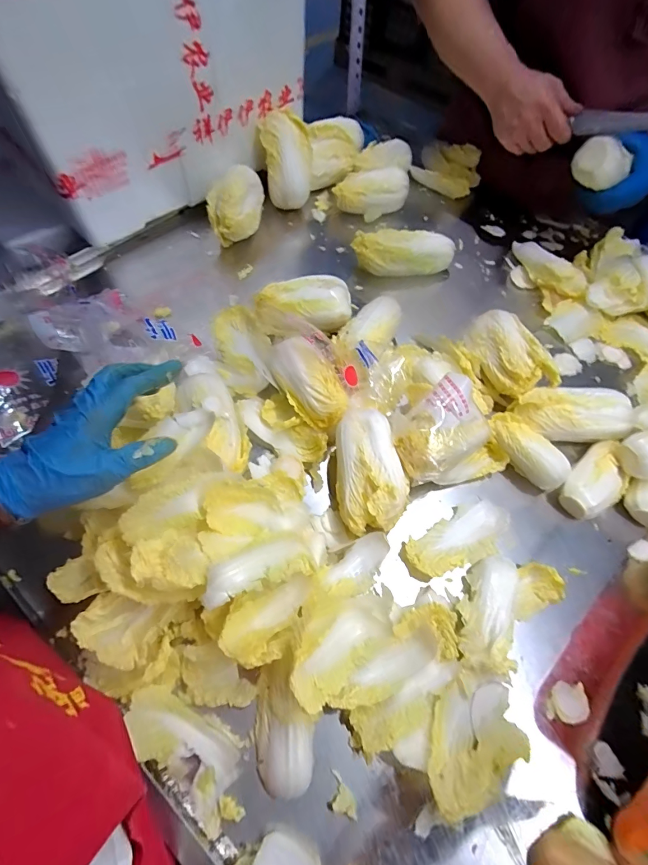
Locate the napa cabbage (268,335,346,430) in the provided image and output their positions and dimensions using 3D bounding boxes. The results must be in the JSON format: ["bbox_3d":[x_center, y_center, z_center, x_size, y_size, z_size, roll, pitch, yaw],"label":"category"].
[{"bbox_3d":[-0.022,-0.062,0.497,0.060,0.055,0.128,-22,65,-15],"label":"napa cabbage"}]

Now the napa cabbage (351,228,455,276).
[{"bbox_3d":[0.130,-0.295,0.655,0.162,0.061,0.053,3,61,-3],"label":"napa cabbage"}]

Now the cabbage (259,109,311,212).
[{"bbox_3d":[-0.068,-0.472,0.702,0.088,0.129,0.106,3,61,-3],"label":"cabbage"}]

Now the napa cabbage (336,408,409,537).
[{"bbox_3d":[0.053,0.042,0.449,0.075,0.055,0.136,-2,62,-5],"label":"napa cabbage"}]

